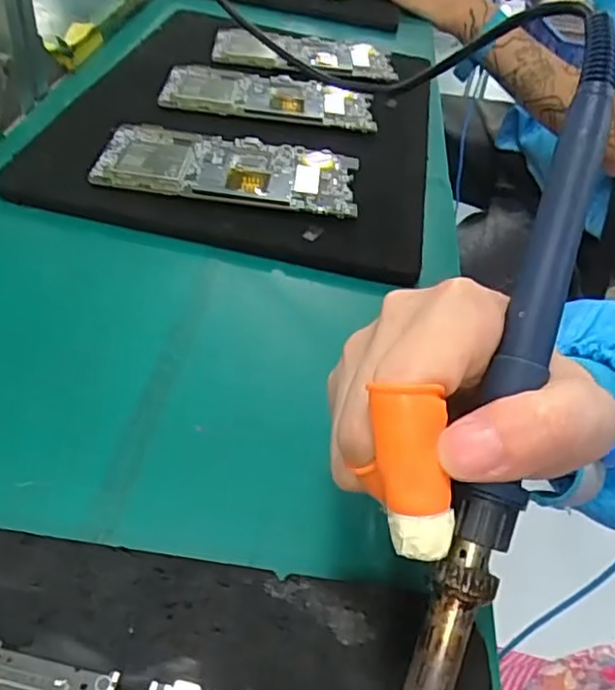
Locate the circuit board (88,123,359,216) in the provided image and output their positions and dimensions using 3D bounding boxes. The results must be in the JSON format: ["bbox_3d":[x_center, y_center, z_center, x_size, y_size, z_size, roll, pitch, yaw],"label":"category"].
[{"bbox_3d":[-0.048,-0.110,0.377,0.154,0.008,0.071,5,44,-2],"label":"circuit board"}]

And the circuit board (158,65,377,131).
[{"bbox_3d":[-0.029,-0.191,0.465,0.156,0.005,0.076,3,45,-4],"label":"circuit board"}]

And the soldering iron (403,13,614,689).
[{"bbox_3d":[0.058,0.013,0.173,0.014,0.015,0.234,16,80,10],"label":"soldering iron"}]

